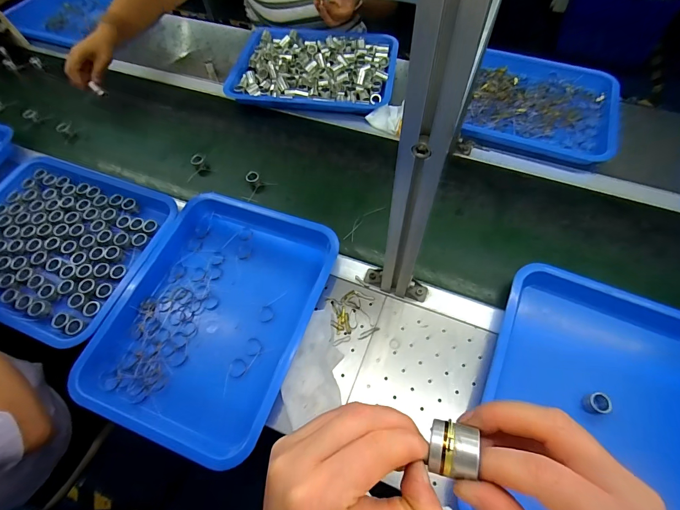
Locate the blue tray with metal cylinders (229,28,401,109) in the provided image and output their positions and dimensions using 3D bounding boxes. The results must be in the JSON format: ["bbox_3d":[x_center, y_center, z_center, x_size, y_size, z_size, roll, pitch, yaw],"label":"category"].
[{"bbox_3d":[-0.062,-0.456,0.852,0.381,0.053,0.288,3,62,4],"label":"blue tray with metal cylinders"}]

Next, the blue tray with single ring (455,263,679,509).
[{"bbox_3d":[0.362,0.199,0.476,0.308,0.071,0.332,20,64,13],"label":"blue tray with single ring"}]

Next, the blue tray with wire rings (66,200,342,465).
[{"bbox_3d":[-0.193,0.083,0.555,0.294,0.046,0.382,17,60,11],"label":"blue tray with wire rings"}]

